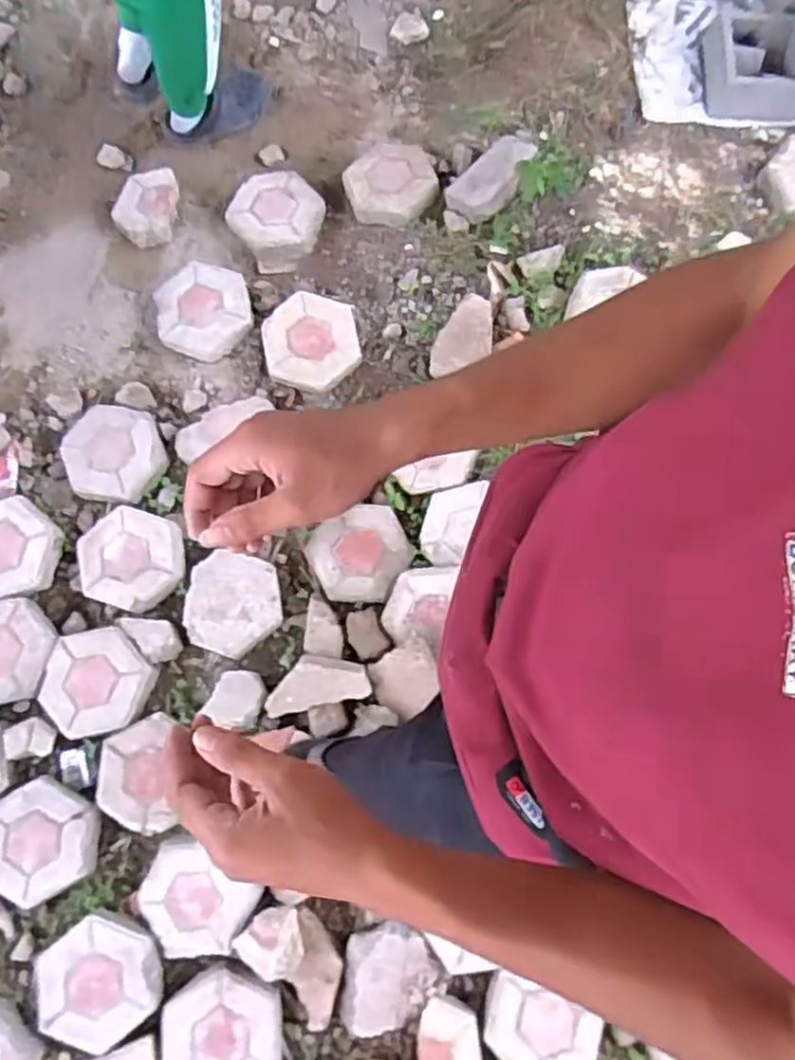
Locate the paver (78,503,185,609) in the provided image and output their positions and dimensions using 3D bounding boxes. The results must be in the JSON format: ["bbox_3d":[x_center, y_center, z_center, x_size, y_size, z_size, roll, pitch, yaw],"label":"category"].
[{"bbox_3d":[-0.540,0.058,1.479,0.221,0.065,0.204,11,77,0],"label":"paver"}]

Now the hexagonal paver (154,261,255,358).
[{"bbox_3d":[-0.422,-0.480,1.574,0.217,0.061,0.201,-30,79,-7],"label":"hexagonal paver"}]

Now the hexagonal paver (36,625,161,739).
[{"bbox_3d":[-0.585,0.298,1.419,0.202,0.036,0.215,17,77,3],"label":"hexagonal paver"}]

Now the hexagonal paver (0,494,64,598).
[{"bbox_3d":[-0.791,0.039,1.462,0.220,0.052,0.203,-22,78,-6],"label":"hexagonal paver"}]

